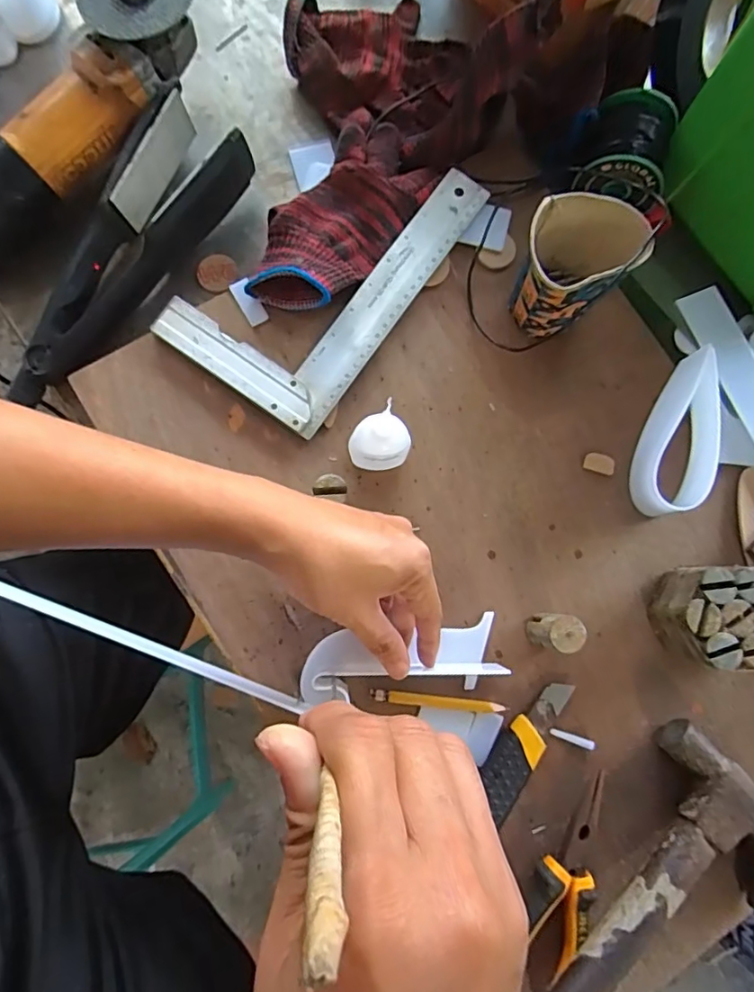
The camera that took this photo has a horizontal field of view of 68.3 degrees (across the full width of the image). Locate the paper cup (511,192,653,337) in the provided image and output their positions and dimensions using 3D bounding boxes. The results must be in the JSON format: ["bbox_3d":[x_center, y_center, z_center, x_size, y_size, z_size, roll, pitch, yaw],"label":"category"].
[{"bbox_3d":[0.143,-0.164,0.415,0.080,0.093,0.070,5,81,-1],"label":"paper cup"}]

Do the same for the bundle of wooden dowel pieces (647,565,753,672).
[{"bbox_3d":[0.245,0.087,0.401,0.076,0.046,0.072,2,81,-2],"label":"bundle of wooden dowel pieces"}]

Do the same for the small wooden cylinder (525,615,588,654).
[{"bbox_3d":[0.126,0.097,0.396,0.028,0.050,0.024,3,82,0],"label":"small wooden cylinder"}]

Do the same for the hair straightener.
[{"bbox_3d":[-0.203,-0.194,0.434,0.077,0.051,0.247,36,82,4],"label":"hair straightener"}]

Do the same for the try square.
[{"bbox_3d":[-0.041,-0.187,0.451,0.145,0.015,0.254,35,83,4],"label":"try square"}]

